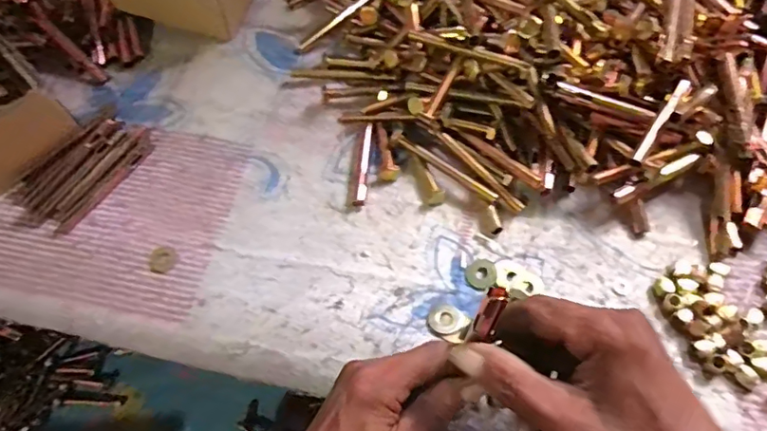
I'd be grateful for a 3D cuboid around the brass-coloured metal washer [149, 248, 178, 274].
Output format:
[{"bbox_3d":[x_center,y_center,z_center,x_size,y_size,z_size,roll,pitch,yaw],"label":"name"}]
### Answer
[{"bbox_3d":[-0.180,0.036,0.434,0.019,0.005,0.022,28,67,17],"label":"brass-coloured metal washer"}]

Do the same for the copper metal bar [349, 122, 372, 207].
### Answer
[{"bbox_3d":[-0.019,-0.044,0.459,0.014,0.012,0.082,2,62,5],"label":"copper metal bar"}]

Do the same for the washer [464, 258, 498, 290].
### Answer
[{"bbox_3d":[0.077,0.045,0.419,0.025,0.006,0.026,-1,61,3],"label":"washer"}]

